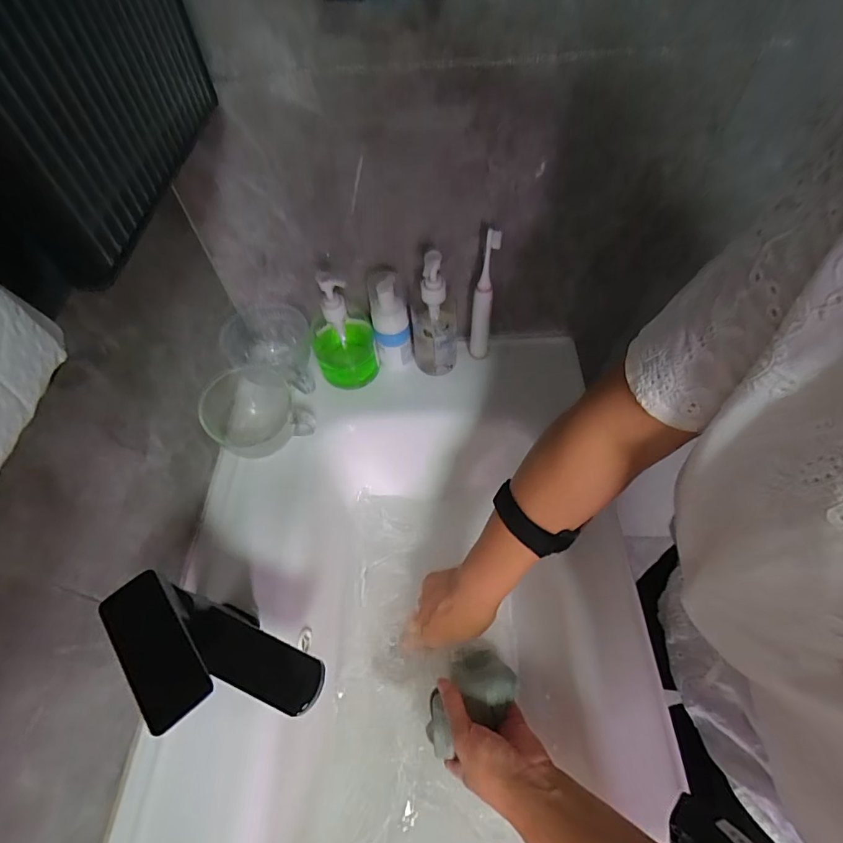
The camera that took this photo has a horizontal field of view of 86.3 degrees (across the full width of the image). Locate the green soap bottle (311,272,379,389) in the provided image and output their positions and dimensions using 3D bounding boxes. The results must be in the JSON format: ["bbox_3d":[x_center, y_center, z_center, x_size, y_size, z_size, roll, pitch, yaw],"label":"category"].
[{"bbox_3d":[-0.109,-0.128,0.588,0.082,0.162,0.087,-18,56,-8],"label":"green soap bottle"}]

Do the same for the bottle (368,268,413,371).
[{"bbox_3d":[-0.039,-0.124,0.598,0.049,0.147,0.045,-7,55,-1],"label":"bottle"}]

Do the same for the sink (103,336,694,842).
[{"bbox_3d":[-0.018,0.248,0.494,0.465,0.132,0.792,-2,55,3],"label":"sink"}]

